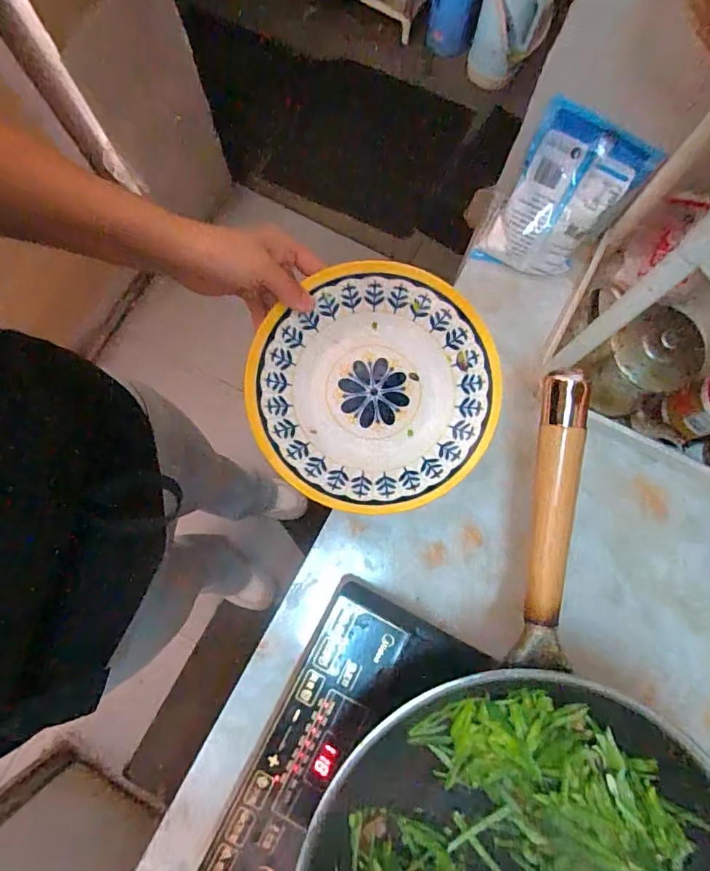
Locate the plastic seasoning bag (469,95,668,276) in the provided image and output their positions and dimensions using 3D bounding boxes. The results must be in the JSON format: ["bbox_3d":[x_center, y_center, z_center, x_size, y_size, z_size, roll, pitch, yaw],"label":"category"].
[{"bbox_3d":[0.213,-0.247,0.521,0.108,0.159,0.035,29,42,0],"label":"plastic seasoning bag"}]

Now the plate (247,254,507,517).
[{"bbox_3d":[0.017,-0.036,0.396,0.190,0.040,0.184,0,80,0],"label":"plate"}]

